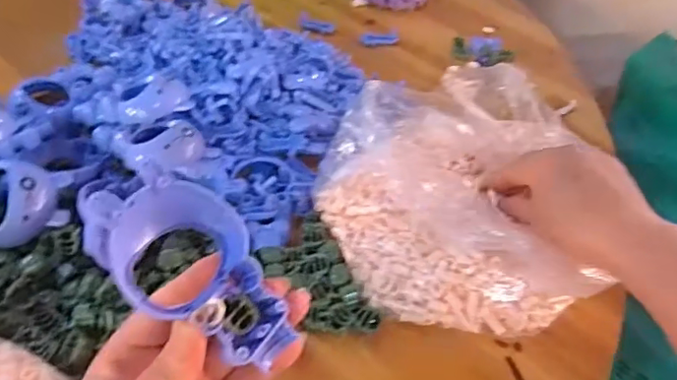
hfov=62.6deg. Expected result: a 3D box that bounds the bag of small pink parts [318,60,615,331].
[{"bbox_3d":[0.104,0.000,0.398,0.194,0.090,0.171,-18,51,-21],"label":"bag of small pink parts"}]

